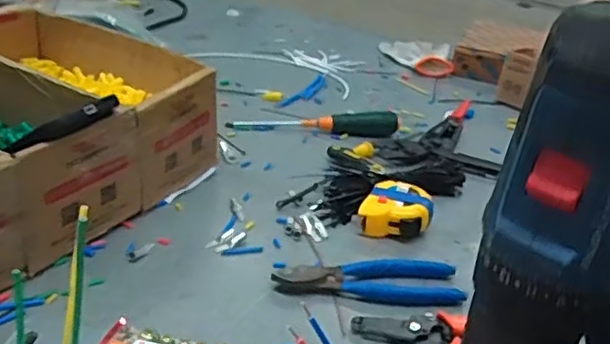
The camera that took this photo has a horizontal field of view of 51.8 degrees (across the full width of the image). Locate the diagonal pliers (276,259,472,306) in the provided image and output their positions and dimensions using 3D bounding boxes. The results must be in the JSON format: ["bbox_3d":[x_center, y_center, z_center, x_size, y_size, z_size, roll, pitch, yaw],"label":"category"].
[{"bbox_3d":[0.056,0.093,0.545,0.160,0.018,0.051,6,28,-4],"label":"diagonal pliers"}]

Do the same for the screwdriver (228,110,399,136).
[{"bbox_3d":[0.018,-0.070,0.839,0.233,0.028,0.029,2,28,-10],"label":"screwdriver"}]

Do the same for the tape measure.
[{"bbox_3d":[0.093,0.040,0.638,0.075,0.038,0.064,13,28,9],"label":"tape measure"}]

